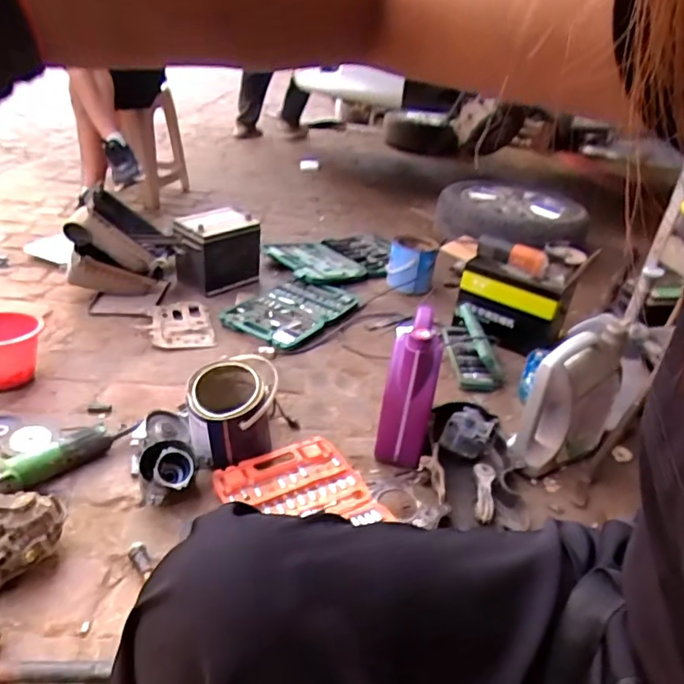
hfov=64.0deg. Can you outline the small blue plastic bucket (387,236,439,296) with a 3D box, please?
[{"bbox_3d":[0.226,-0.249,1.786,0.146,0.161,0.141,3,28,-2],"label":"small blue plastic bucket"}]

